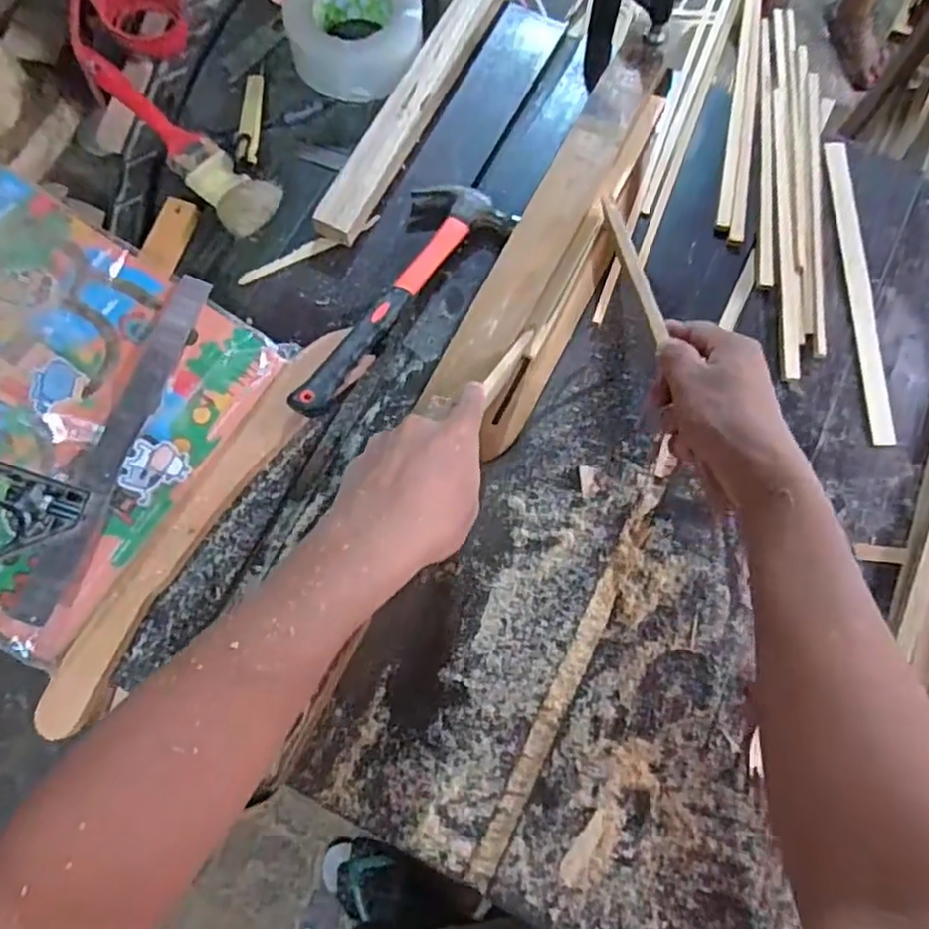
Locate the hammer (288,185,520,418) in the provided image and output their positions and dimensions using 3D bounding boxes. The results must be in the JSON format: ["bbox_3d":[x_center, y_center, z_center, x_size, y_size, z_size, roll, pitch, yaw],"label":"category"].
[{"bbox_3d":[-0.071,-0.158,0.603,0.090,0.037,0.264,41,77,10],"label":"hammer"}]

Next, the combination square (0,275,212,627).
[{"bbox_3d":[-0.303,-0.035,0.535,0.100,0.030,0.299,20,74,4],"label":"combination square"}]

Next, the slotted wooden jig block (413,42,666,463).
[{"bbox_3d":[0.091,-0.208,0.621,0.090,0.049,0.414,25,76,6],"label":"slotted wooden jig block"}]

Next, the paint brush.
[{"bbox_3d":[-0.260,-0.297,0.614,0.214,0.027,0.054,42,76,-4],"label":"paint brush"}]

